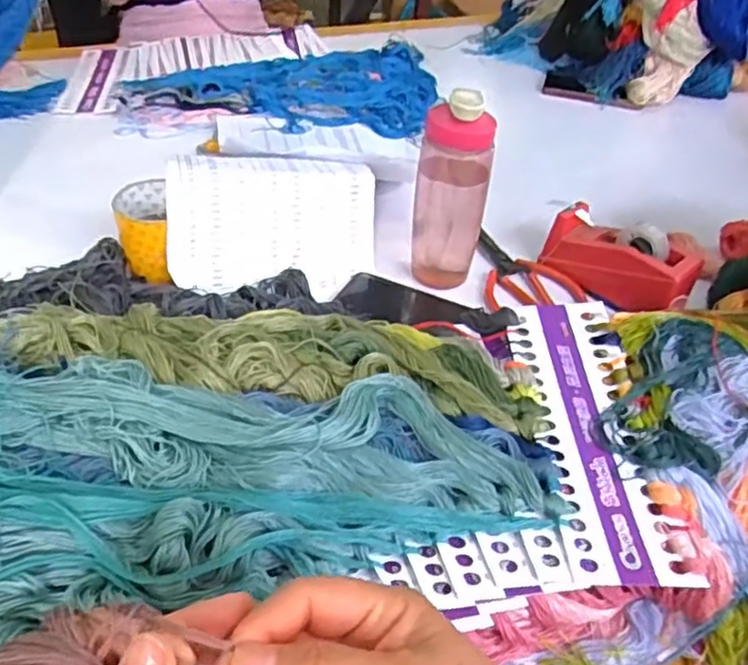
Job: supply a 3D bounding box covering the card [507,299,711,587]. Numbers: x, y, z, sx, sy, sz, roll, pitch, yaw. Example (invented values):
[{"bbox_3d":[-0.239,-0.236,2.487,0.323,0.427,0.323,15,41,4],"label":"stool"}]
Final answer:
[{"bbox_3d":[0.155,0.063,0.491,0.078,0.011,0.243,2,45,-5],"label":"card"}]

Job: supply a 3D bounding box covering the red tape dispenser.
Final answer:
[{"bbox_3d":[0.257,-0.076,0.711,0.155,0.066,0.062,35,50,30],"label":"red tape dispenser"}]

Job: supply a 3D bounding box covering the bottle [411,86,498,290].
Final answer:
[{"bbox_3d":[0.079,-0.140,0.668,0.067,0.202,0.061,13,42,9],"label":"bottle"}]

